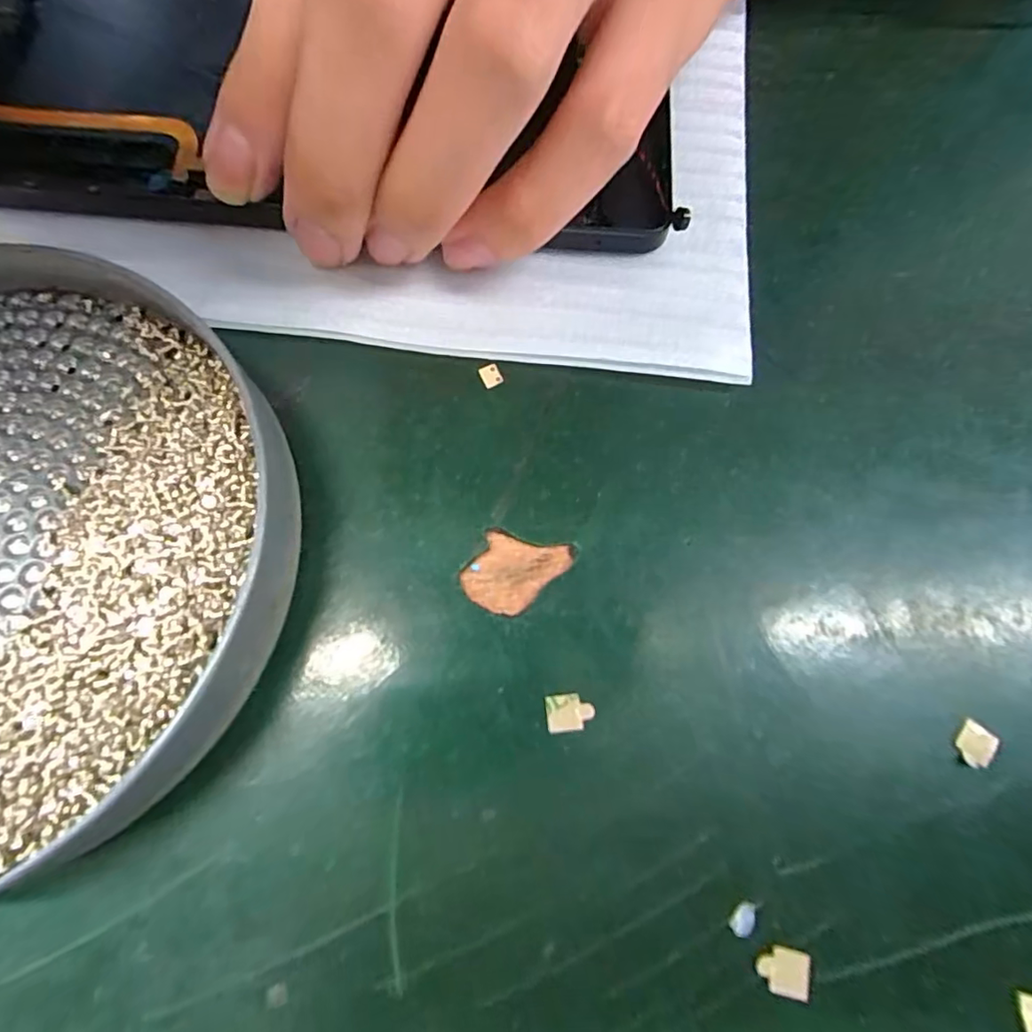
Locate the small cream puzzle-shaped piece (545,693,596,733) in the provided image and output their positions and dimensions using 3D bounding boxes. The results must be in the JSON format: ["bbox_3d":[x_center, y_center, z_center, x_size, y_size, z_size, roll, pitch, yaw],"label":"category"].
[{"bbox_3d":[0.010,0.036,0.100,0.009,0.004,0.006,-7,76,0],"label":"small cream puzzle-shaped piece"}]

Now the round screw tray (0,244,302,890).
[{"bbox_3d":[-0.101,0.005,0.097,0.112,0.018,0.115,0,73,-1],"label":"round screw tray"}]

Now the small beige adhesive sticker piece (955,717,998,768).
[{"bbox_3d":[0.084,0.041,0.098,0.006,0.004,0.008,42,65,18],"label":"small beige adhesive sticker piece"}]

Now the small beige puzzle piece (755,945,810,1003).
[{"bbox_3d":[0.044,0.074,0.089,0.008,0.004,0.007,13,69,4],"label":"small beige puzzle piece"}]

